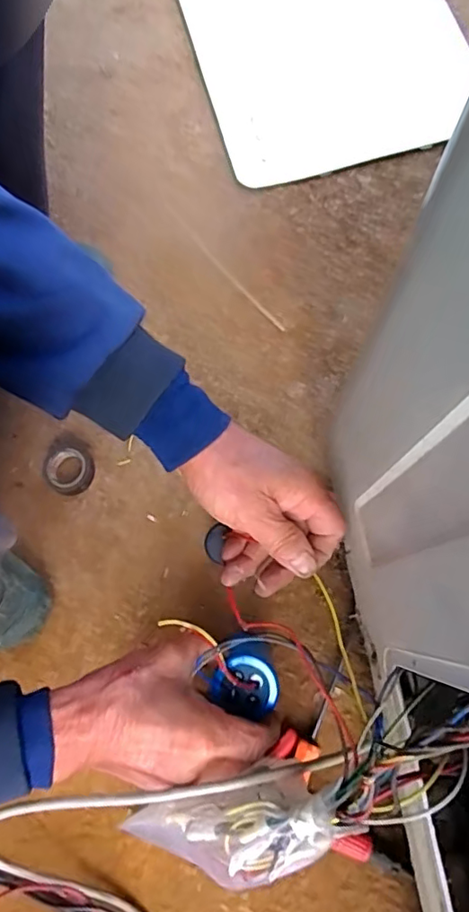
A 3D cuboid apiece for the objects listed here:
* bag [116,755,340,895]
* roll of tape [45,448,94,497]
[{"bbox_3d":[-0.001,0.232,0.349,0.156,0.044,0.056,-24,73,29],"label":"bag"},{"bbox_3d":[-0.160,0.015,0.543,0.041,0.018,0.045,-1,74,3],"label":"roll of tape"}]

